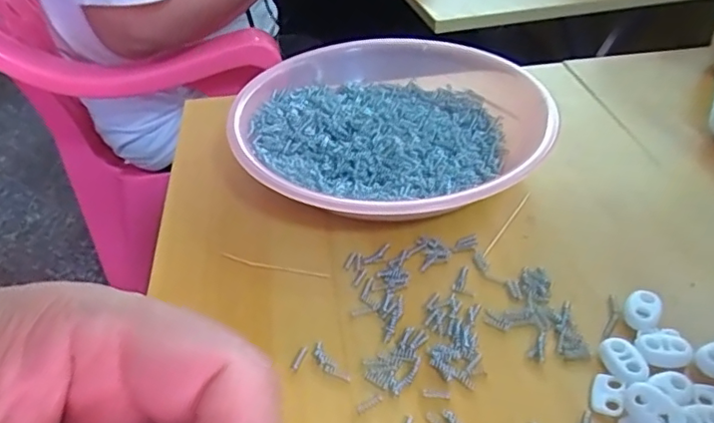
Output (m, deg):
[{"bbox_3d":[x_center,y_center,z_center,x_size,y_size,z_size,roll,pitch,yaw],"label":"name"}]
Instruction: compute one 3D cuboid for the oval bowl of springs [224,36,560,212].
[{"bbox_3d":[0.025,-0.055,0.364,0.190,0.037,0.206,31,51,34],"label":"oval bowl of springs"}]

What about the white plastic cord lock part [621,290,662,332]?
[{"bbox_3d":[0.128,0.045,0.261,0.015,0.007,0.021,22,46,27],"label":"white plastic cord lock part"}]

